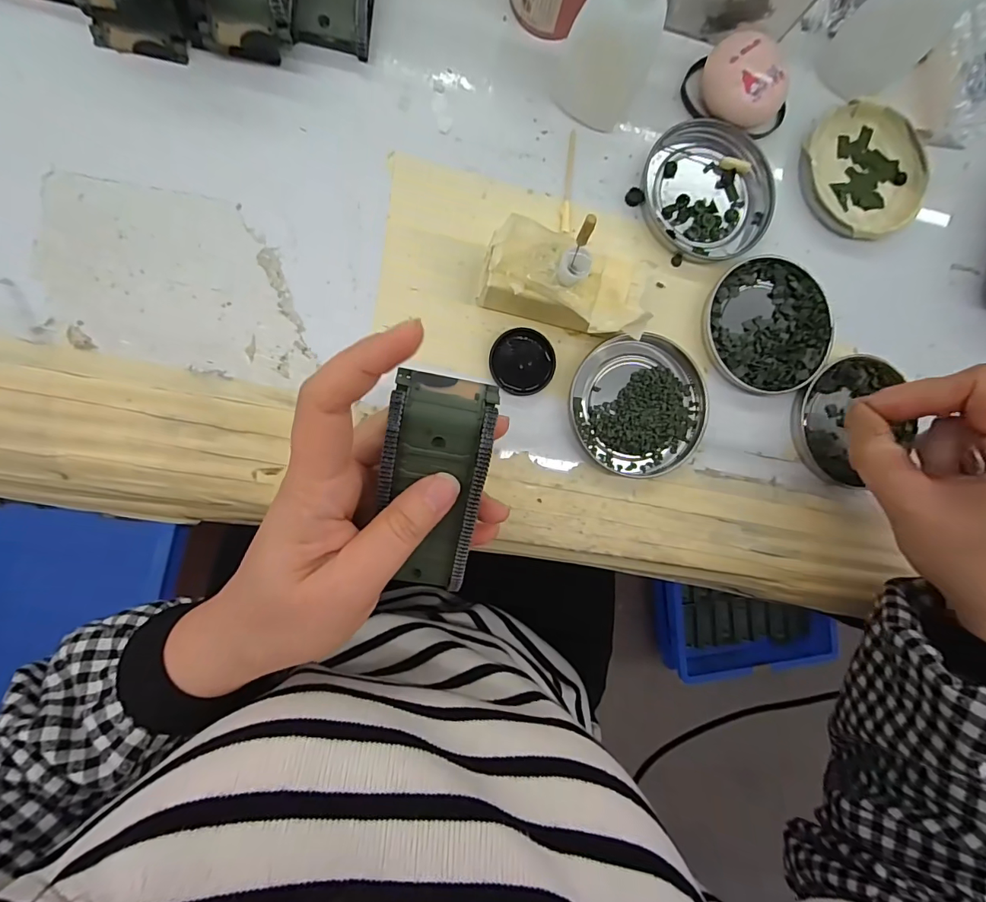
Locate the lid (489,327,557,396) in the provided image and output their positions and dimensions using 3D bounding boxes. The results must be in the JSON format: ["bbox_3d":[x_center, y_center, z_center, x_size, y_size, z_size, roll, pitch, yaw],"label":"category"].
[{"bbox_3d":[0.016,-0.049,0.256,0.035,0.008,0.034,0,89,-8],"label":"lid"}]

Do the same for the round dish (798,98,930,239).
[{"bbox_3d":[0.226,-0.170,0.283,0.080,0.010,0.079,0,89,-8],"label":"round dish"}]

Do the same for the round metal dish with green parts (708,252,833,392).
[{"bbox_3d":[0.162,-0.074,0.274,0.075,0.009,0.077,0,89,-8],"label":"round metal dish with green parts"}]

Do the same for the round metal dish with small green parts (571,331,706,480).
[{"bbox_3d":[0.083,-0.027,0.264,0.075,0.008,0.080,0,89,-8],"label":"round metal dish with small green parts"}]

